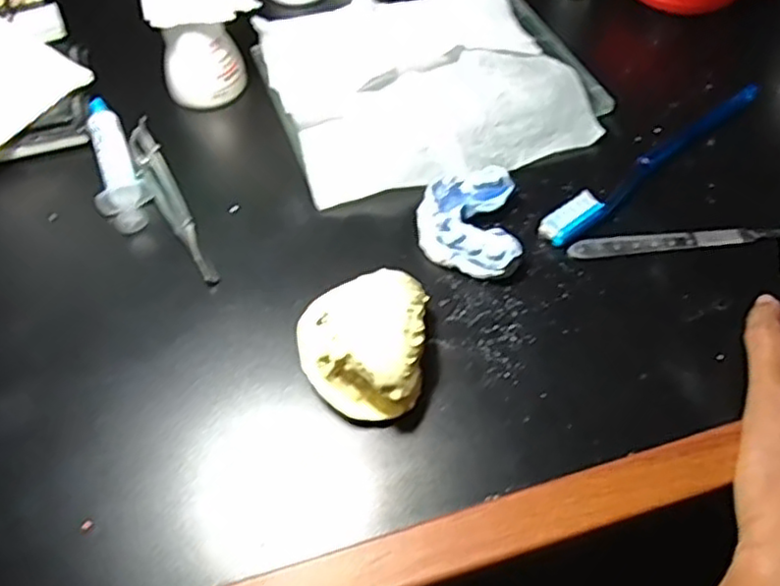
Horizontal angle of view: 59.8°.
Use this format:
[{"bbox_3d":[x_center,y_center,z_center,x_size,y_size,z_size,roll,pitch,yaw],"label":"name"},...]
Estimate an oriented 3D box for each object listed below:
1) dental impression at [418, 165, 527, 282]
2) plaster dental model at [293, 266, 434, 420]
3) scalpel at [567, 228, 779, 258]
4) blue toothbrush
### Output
[{"bbox_3d":[0.042,-0.043,0.371,0.052,0.028,0.075,-2,55,0],"label":"dental impression"},{"bbox_3d":[-0.014,0.022,0.318,0.058,0.041,0.066,3,55,3],"label":"plaster dental model"},{"bbox_3d":[0.156,-0.029,0.374,0.114,0.006,0.011,-5,55,-2],"label":"scalpel"},{"bbox_3d":[0.160,-0.079,0.405,0.185,0.013,0.018,-34,61,-20],"label":"blue toothbrush"}]

